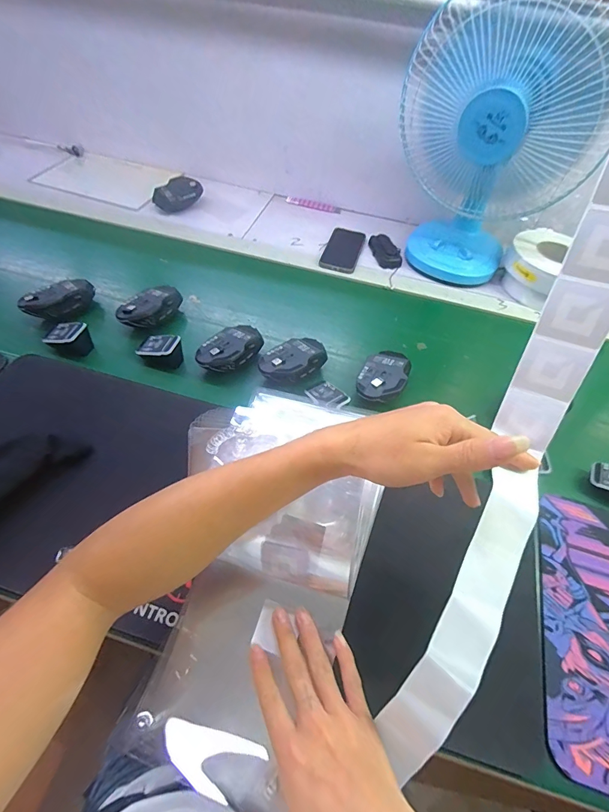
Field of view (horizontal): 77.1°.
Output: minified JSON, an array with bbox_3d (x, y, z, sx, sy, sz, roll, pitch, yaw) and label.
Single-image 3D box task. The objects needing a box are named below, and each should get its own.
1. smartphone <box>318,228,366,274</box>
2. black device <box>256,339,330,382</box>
[{"bbox_3d":[0.085,-0.344,0.838,0.077,0.012,0.150,17,55,6],"label":"smartphone"},{"bbox_3d":[-0.023,-0.070,0.621,0.116,0.048,0.074,-27,62,-22],"label":"black device"}]

